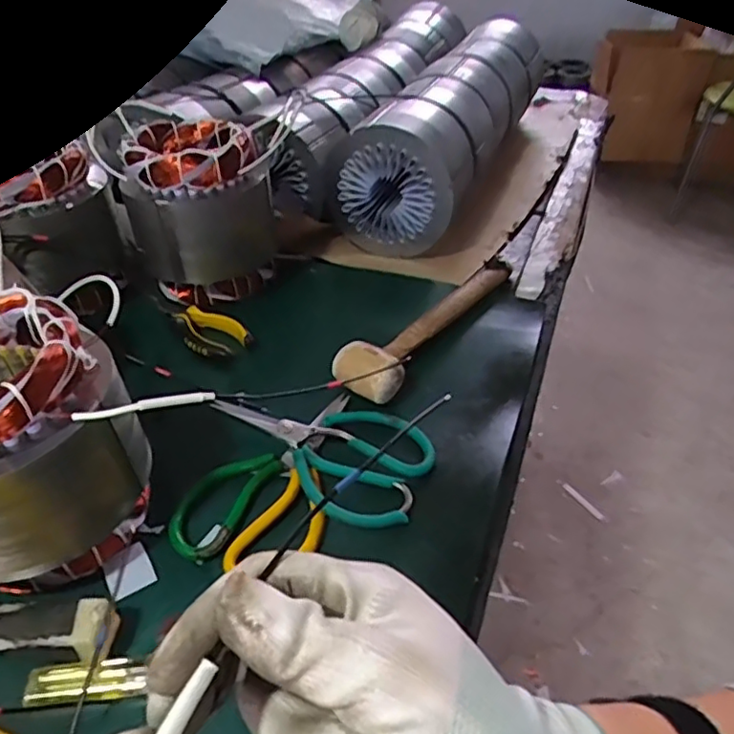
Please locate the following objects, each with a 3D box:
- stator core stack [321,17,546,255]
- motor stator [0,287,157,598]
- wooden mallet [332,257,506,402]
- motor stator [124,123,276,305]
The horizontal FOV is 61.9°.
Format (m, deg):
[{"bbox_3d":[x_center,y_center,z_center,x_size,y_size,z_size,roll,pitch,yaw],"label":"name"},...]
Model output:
[{"bbox_3d":[0.141,-0.378,0.933,0.159,0.151,0.591,17,43,18],"label":"stator core stack"},{"bbox_3d":[-0.233,0.048,0.408,0.145,0.148,0.133,-23,46,-27],"label":"motor stator"},{"bbox_3d":[0.069,-0.052,0.622,0.062,0.038,0.278,26,46,26],"label":"wooden mallet"},{"bbox_3d":[-0.180,-0.174,0.679,0.146,0.162,0.146,-5,41,-8],"label":"motor stator"}]

